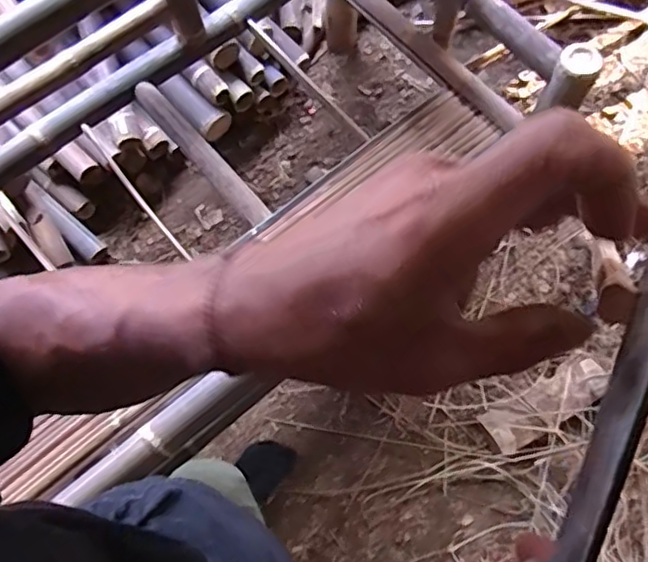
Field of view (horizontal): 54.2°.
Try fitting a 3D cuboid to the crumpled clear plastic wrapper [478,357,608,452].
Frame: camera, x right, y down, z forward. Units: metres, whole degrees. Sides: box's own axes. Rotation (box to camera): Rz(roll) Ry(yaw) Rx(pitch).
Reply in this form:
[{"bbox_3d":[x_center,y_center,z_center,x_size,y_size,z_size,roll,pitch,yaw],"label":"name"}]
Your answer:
[{"bbox_3d":[0.475,0.262,1.351,0.278,0.028,0.096,-29,71,-8],"label":"crumpled clear plastic wrapper"}]

